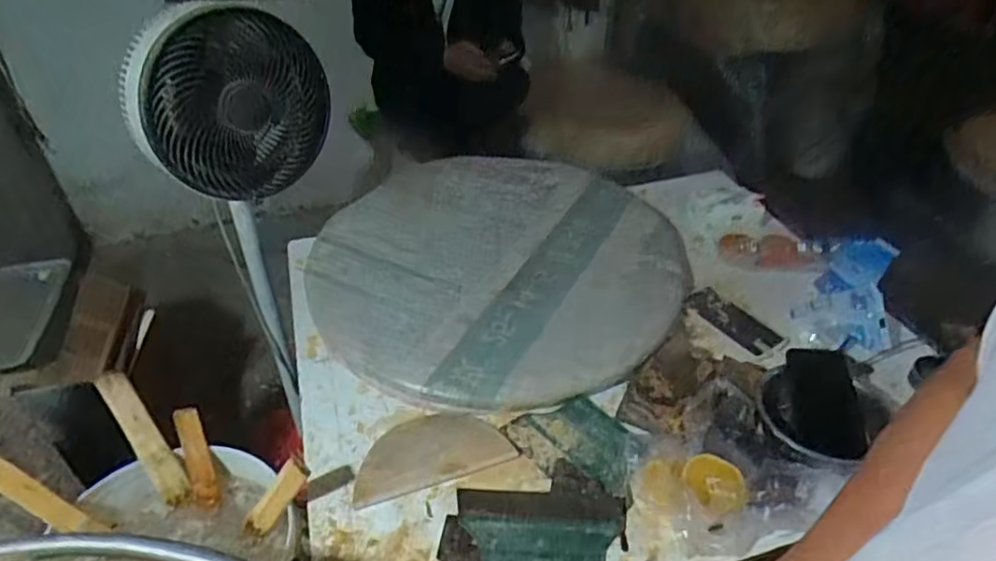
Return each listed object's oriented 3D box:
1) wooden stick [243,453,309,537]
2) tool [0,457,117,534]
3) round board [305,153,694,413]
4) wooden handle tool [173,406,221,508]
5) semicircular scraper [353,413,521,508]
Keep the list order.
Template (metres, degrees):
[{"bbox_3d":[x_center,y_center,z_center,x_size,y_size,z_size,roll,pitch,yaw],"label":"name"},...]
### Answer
[{"bbox_3d":[-0.266,0.262,0.744,0.031,0.140,0.007,39,20,1],"label":"wooden stick"},{"bbox_3d":[-0.524,0.255,0.716,0.022,0.156,0.030,-27,28,30],"label":"tool"},{"bbox_3d":[0.002,-0.060,1.096,0.630,0.028,0.613,-7,40,-7],"label":"round board"},{"bbox_3d":[-0.390,0.227,0.807,0.033,0.129,0.019,-13,6,-14],"label":"wooden handle tool"},{"bbox_3d":[-0.089,0.222,0.823,0.205,0.011,0.103,-13,41,-14],"label":"semicircular scraper"}]

